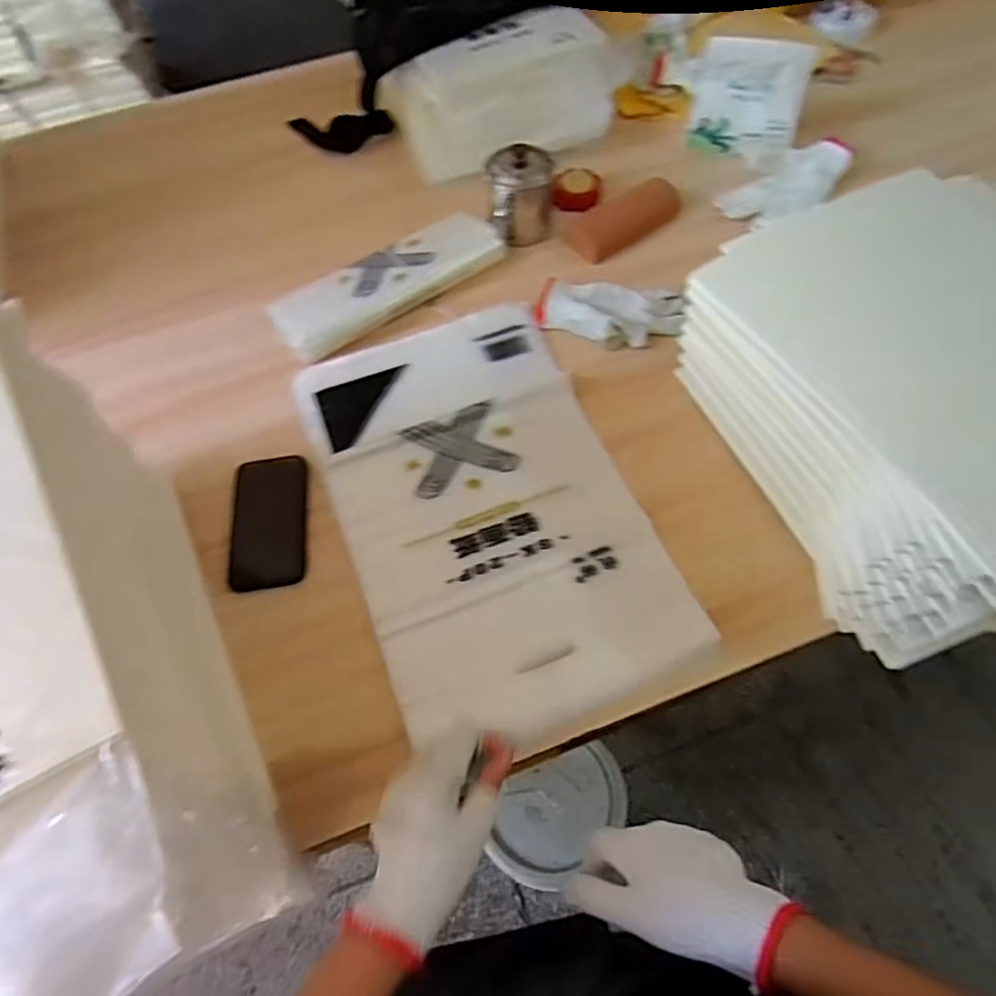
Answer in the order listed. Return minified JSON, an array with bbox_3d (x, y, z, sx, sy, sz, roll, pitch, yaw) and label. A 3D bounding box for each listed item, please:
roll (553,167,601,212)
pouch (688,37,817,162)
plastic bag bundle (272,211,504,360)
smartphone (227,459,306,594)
[{"bbox_3d":[0.111,-0.433,0.917,0.061,0.026,0.068,12,61,10],"label":"roll"},{"bbox_3d":[0.339,-0.541,0.892,0.141,0.140,0.028,17,21,21],"label":"pouch"},{"bbox_3d":[-0.134,-0.272,0.812,0.293,0.041,0.100,-34,64,-15],"label":"plastic bag bundle"},{"bbox_3d":[-0.237,0.022,0.680,0.074,0.012,0.151,-6,60,0],"label":"smartphone"}]

